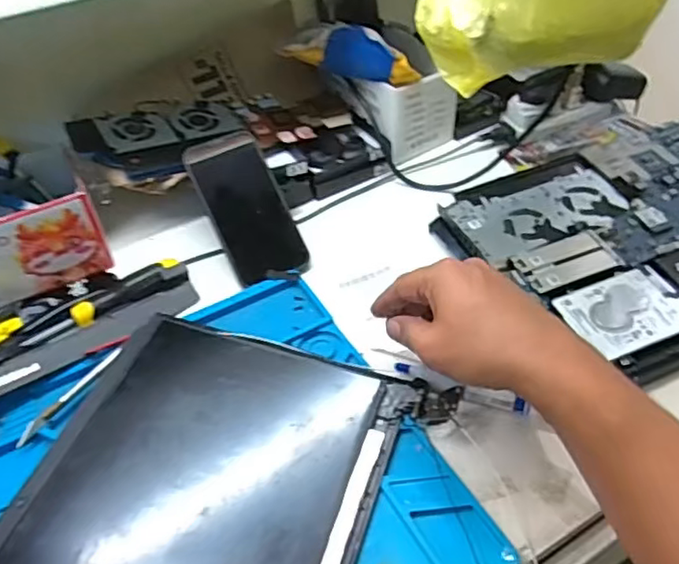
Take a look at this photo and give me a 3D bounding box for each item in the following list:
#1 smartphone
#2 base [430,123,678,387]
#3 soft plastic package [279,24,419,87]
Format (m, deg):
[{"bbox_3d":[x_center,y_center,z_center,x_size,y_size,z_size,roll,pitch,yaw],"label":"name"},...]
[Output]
[{"bbox_3d":[-0.090,-0.073,0.592,0.071,0.011,0.149,-25,88,-18],"label":"smartphone"},{"bbox_3d":[0.310,-0.058,0.581,0.367,0.019,0.253,-19,46,-13],"label":"base"},{"bbox_3d":[0.014,-0.235,0.634,0.140,0.059,0.017,13,48,-5],"label":"soft plastic package"}]

